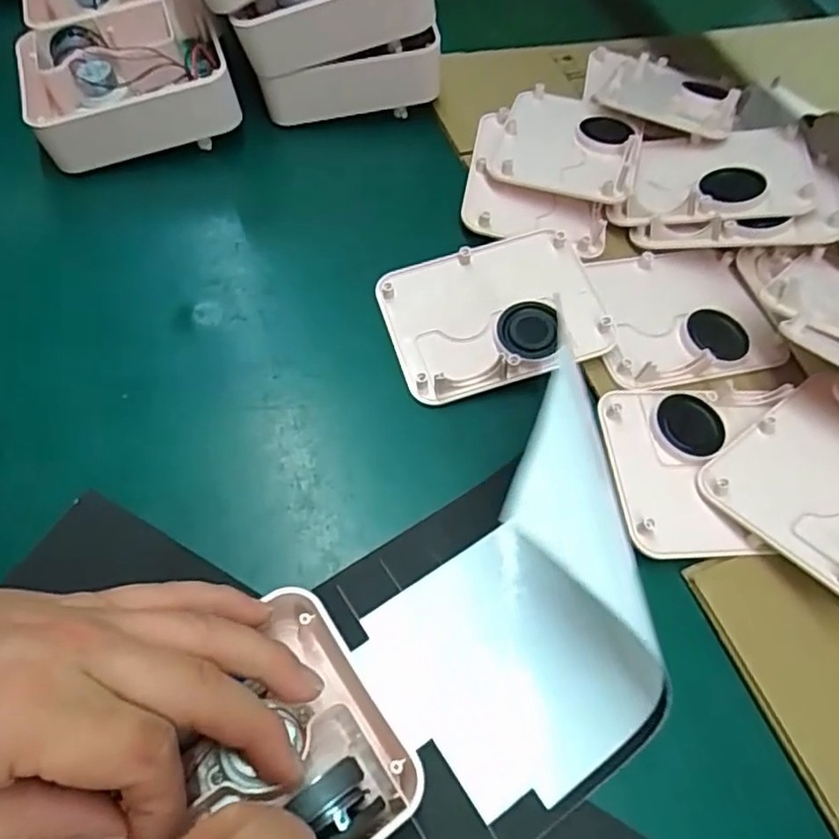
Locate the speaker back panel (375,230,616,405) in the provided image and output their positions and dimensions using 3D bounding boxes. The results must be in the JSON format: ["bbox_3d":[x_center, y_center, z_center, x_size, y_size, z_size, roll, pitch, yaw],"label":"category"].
[{"bbox_3d":[0.043,-0.066,0.382,0.124,0.014,0.096,-15,64,-9],"label":"speaker back panel"}]

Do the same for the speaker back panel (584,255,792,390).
[{"bbox_3d":[0.165,-0.066,0.401,0.117,0.023,0.097,-5,61,-10],"label":"speaker back panel"}]

